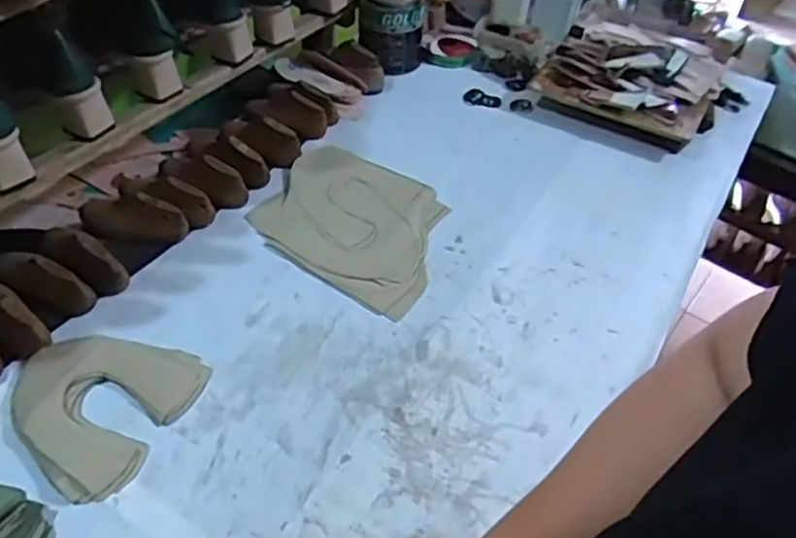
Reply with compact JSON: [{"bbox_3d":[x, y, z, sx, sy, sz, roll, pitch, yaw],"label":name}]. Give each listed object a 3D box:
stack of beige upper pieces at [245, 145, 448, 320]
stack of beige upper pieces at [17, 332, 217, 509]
[{"bbox_3d":[-0.055,-0.066,0.891,0.254,0.012,0.231,24,50,17],"label":"stack of beige upper pieces"},{"bbox_3d":[-0.307,0.128,0.682,0.164,0.026,0.172,21,49,15],"label":"stack of beige upper pieces"}]

